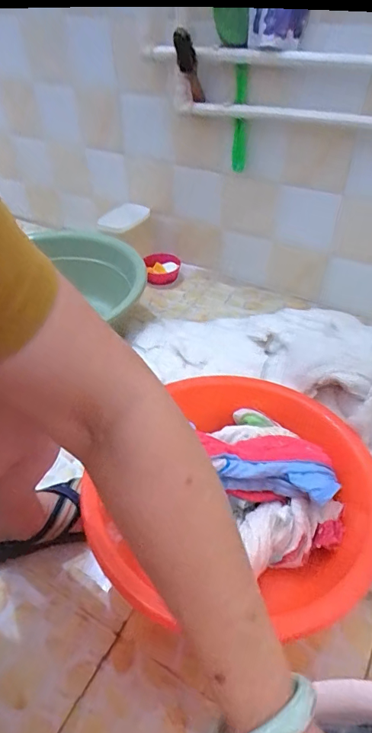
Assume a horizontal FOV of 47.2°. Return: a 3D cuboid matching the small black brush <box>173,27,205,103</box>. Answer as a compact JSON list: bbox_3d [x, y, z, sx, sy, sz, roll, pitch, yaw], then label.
[{"bbox_3d":[0.010,-0.602,0.859,0.029,0.127,0.047,-43,54,-9],"label":"small black brush"}]

